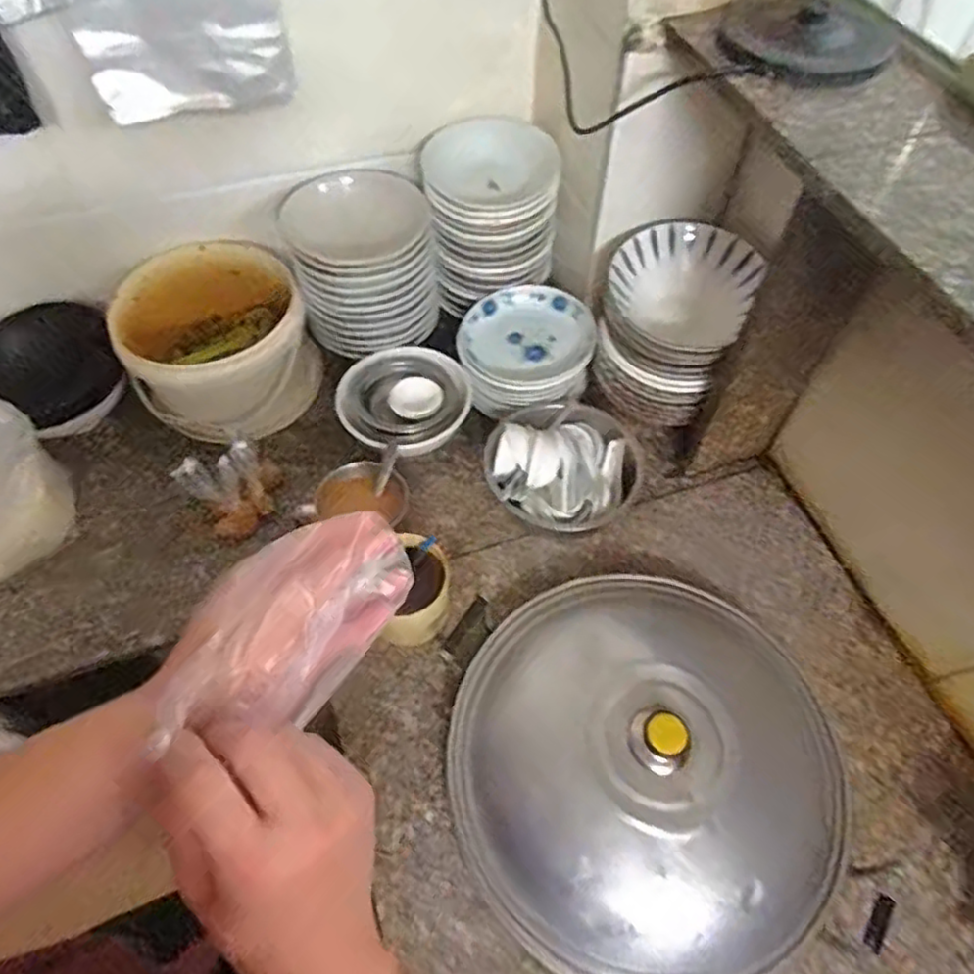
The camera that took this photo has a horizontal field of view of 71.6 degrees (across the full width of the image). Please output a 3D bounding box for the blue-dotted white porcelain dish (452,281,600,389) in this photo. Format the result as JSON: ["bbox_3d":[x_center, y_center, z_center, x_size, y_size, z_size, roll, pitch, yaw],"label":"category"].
[{"bbox_3d":[0.057,-0.213,0.921,0.178,0.039,0.168,0,57,0],"label":"blue-dotted white porcelain dish"}]

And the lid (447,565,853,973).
[{"bbox_3d":[0.152,0.262,0.657,0.364,0.110,0.375,0,57,0],"label":"lid"}]

